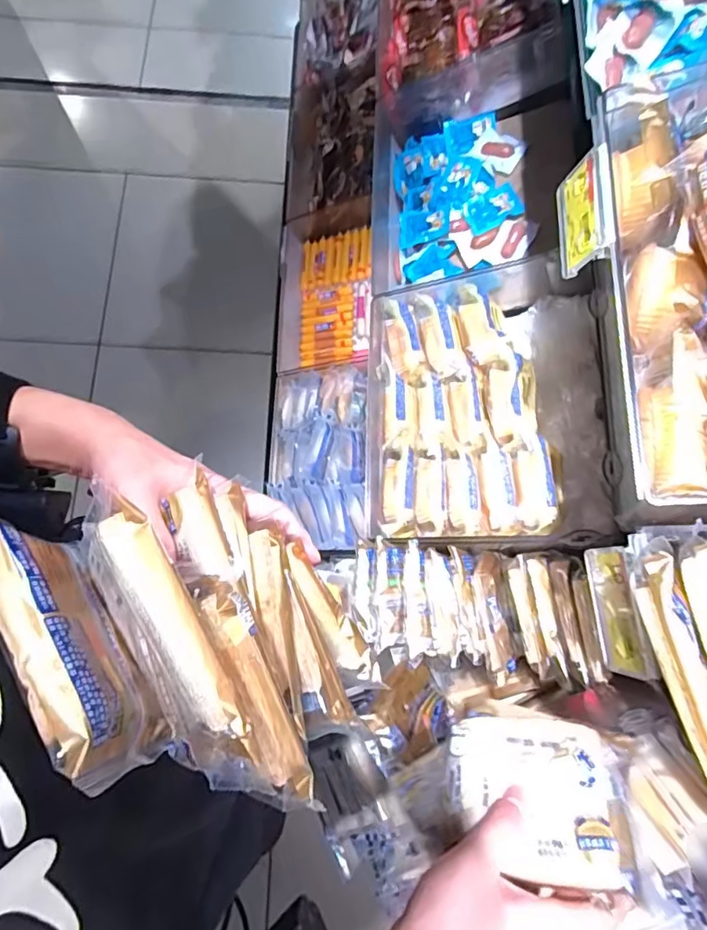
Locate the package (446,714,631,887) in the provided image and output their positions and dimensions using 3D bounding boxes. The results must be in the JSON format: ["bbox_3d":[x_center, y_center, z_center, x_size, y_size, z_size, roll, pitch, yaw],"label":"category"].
[{"bbox_3d":[0.124,0.226,0.357,0.105,0.032,0.098,-15,35,24],"label":"package"}]

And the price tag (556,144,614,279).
[{"bbox_3d":[0.164,-0.178,0.375,0.008,0.050,0.078,6,77,-19],"label":"price tag"}]

